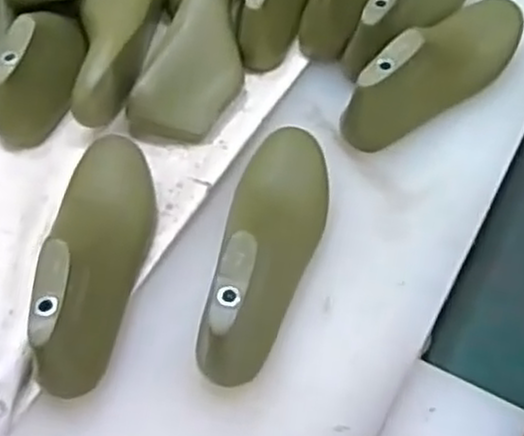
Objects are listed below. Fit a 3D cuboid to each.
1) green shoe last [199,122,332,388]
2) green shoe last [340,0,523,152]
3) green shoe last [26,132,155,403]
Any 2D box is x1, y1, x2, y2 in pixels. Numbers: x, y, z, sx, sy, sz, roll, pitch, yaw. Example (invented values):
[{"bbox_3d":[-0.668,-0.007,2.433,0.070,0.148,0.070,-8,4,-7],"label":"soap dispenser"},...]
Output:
[{"bbox_3d":[0.007,0.012,0.600,0.079,0.082,0.248,9,56,7],"label":"green shoe last"},{"bbox_3d":[0.171,-0.152,0.714,0.238,0.078,0.063,-36,61,-21],"label":"green shoe last"},{"bbox_3d":[-0.133,0.019,0.608,0.074,0.093,0.239,0,55,1],"label":"green shoe last"}]

